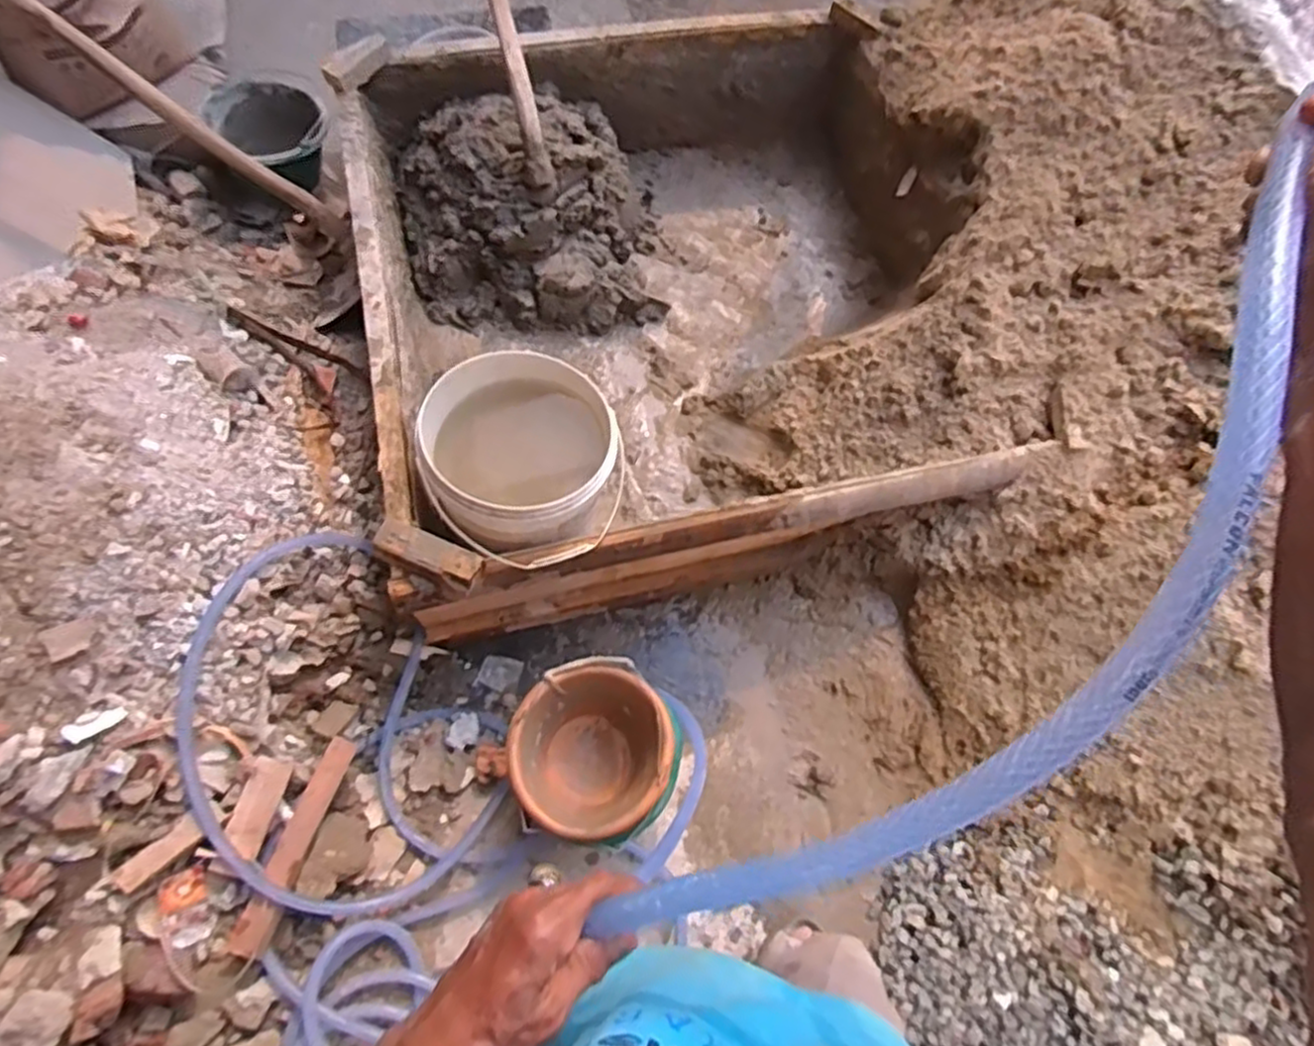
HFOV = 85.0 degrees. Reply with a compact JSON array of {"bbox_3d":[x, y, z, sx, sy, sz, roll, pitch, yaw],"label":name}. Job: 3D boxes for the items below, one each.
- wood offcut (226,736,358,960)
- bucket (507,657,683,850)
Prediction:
[{"bbox_3d":[-0.565,0.499,1.122,0.052,0.026,0.318,18,69,5],"label":"wood offcut"},{"bbox_3d":[-0.098,0.372,1.166,0.248,0.187,0.260,1,68,-2],"label":"bucket"}]

